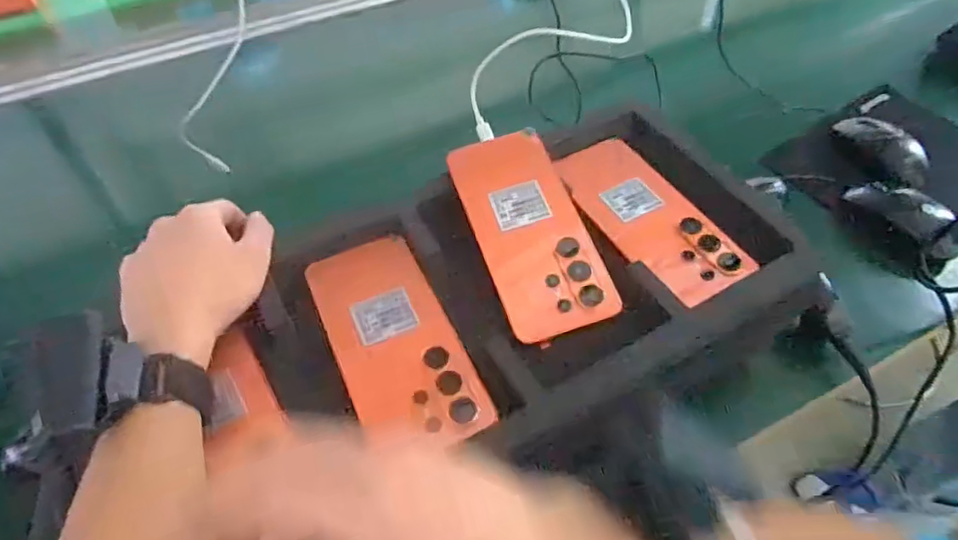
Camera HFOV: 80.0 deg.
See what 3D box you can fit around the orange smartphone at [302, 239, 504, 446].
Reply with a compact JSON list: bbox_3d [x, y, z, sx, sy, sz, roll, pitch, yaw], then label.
[{"bbox_3d":[-0.057,0.044,0.379,0.076,0.007,0.161,-21,54,-15],"label":"orange smartphone"}]

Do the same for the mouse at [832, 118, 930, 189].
[{"bbox_3d":[0.452,-0.134,0.632,0.056,0.034,0.108,-19,54,-13],"label":"mouse"}]

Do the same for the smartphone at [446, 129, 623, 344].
[{"bbox_3d":[0.036,-0.032,0.423,0.077,0.005,0.171,-18,63,-5],"label":"smartphone"}]

